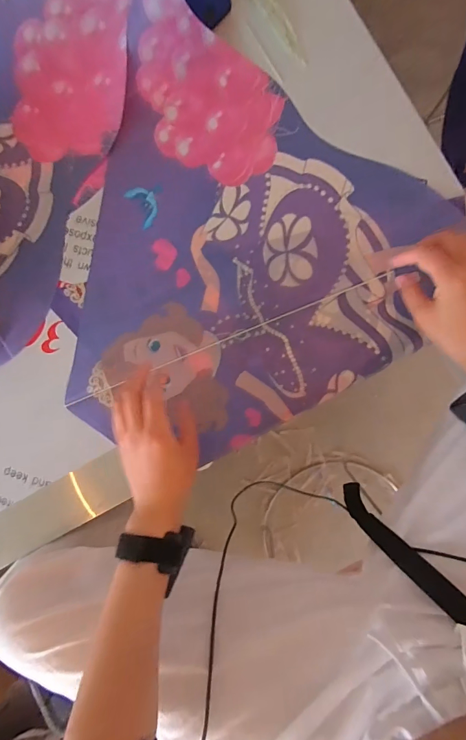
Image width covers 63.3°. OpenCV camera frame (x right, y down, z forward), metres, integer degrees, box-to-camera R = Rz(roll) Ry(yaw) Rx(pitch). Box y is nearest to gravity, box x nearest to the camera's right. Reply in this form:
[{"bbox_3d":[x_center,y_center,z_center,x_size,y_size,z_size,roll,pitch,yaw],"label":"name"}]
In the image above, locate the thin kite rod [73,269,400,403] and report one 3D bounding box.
[{"bbox_3d":[-0.009,-0.036,0.453,0.419,0.009,0.006,-22,87,4],"label":"thin kite rod"}]

